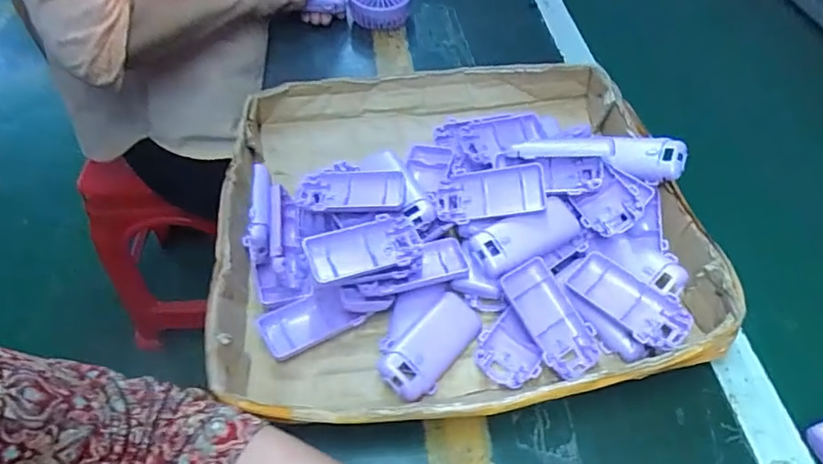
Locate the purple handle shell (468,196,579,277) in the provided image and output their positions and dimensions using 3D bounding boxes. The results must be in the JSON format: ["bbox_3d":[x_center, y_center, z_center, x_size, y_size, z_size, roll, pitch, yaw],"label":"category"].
[{"bbox_3d":[0.097,0.003,0.453,0.093,0.017,0.039,-22,74,-11],"label":"purple handle shell"}]

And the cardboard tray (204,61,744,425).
[{"bbox_3d":[0.036,-0.025,0.498,0.404,0.074,0.394,-8,52,-5],"label":"cardboard tray"}]

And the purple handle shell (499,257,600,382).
[{"bbox_3d":[0.110,0.070,0.427,0.046,0.013,0.094,-30,82,-21],"label":"purple handle shell"}]

